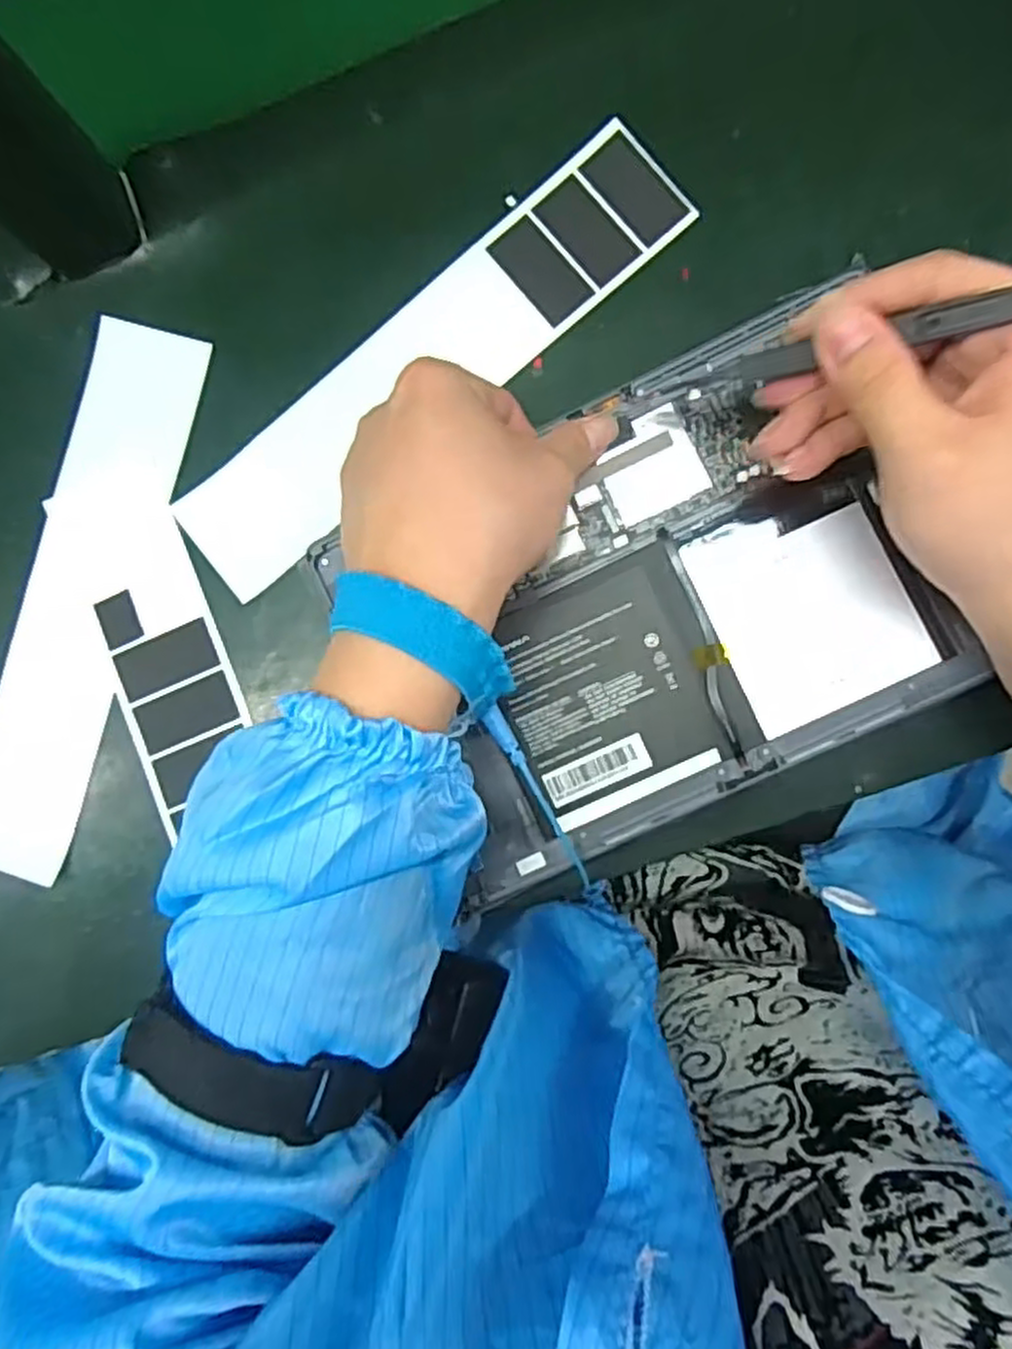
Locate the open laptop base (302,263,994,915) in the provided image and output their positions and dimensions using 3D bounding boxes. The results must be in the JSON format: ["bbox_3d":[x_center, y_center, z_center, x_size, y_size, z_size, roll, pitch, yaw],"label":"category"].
[{"bbox_3d":[0.052,-0.026,0.314,0.212,0.011,0.167,-25,88,6],"label":"open laptop base"}]

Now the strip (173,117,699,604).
[{"bbox_3d":[-0.034,-0.139,0.349,0.261,0.004,0.057,-40,83,2],"label":"strip"}]

